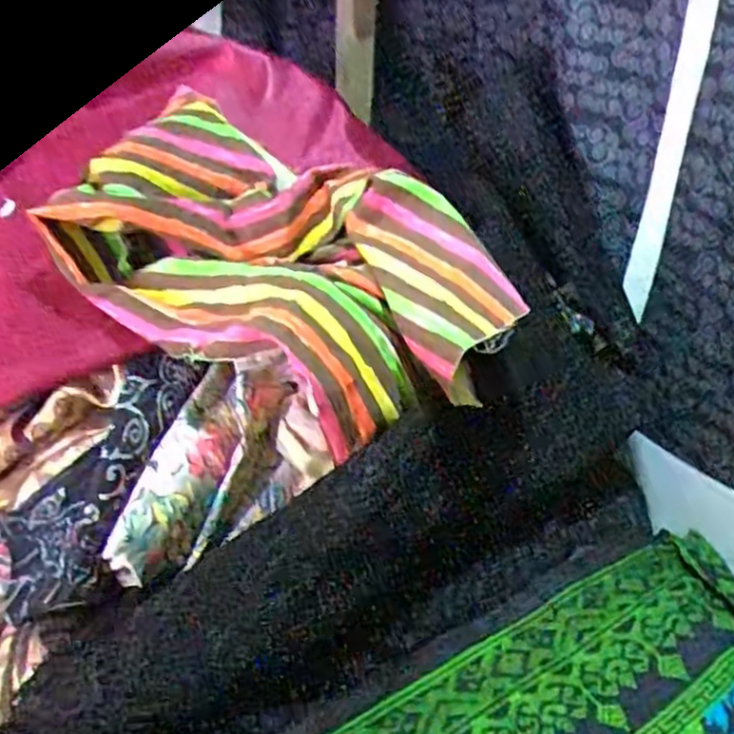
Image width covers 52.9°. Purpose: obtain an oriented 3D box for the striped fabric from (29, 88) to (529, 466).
[{"bbox_3d":[-0.062,-0.073,0.593,0.358,0.156,0.194,17,35,18],"label":"striped fabric"}]

